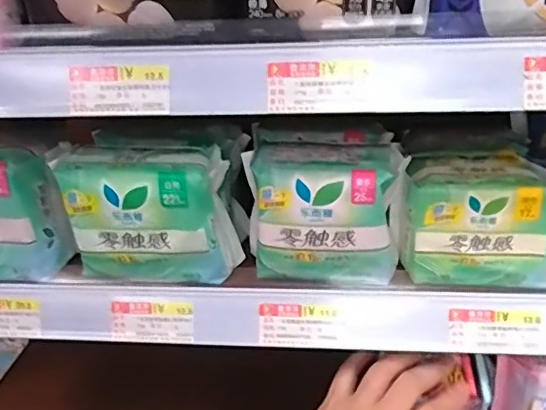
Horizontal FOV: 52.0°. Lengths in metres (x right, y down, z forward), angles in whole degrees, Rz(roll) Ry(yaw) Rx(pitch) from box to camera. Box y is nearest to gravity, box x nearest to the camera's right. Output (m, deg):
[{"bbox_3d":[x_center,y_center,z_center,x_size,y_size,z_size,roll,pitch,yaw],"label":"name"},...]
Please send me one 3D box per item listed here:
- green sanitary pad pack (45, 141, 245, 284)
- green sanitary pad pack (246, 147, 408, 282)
[{"bbox_3d":[-0.099,0.008,0.426,0.131,0.097,0.048,2,27,9],"label":"green sanitary pad pack"},{"bbox_3d":[0.039,0.010,0.410,0.108,0.096,0.052,-1,26,3],"label":"green sanitary pad pack"}]

